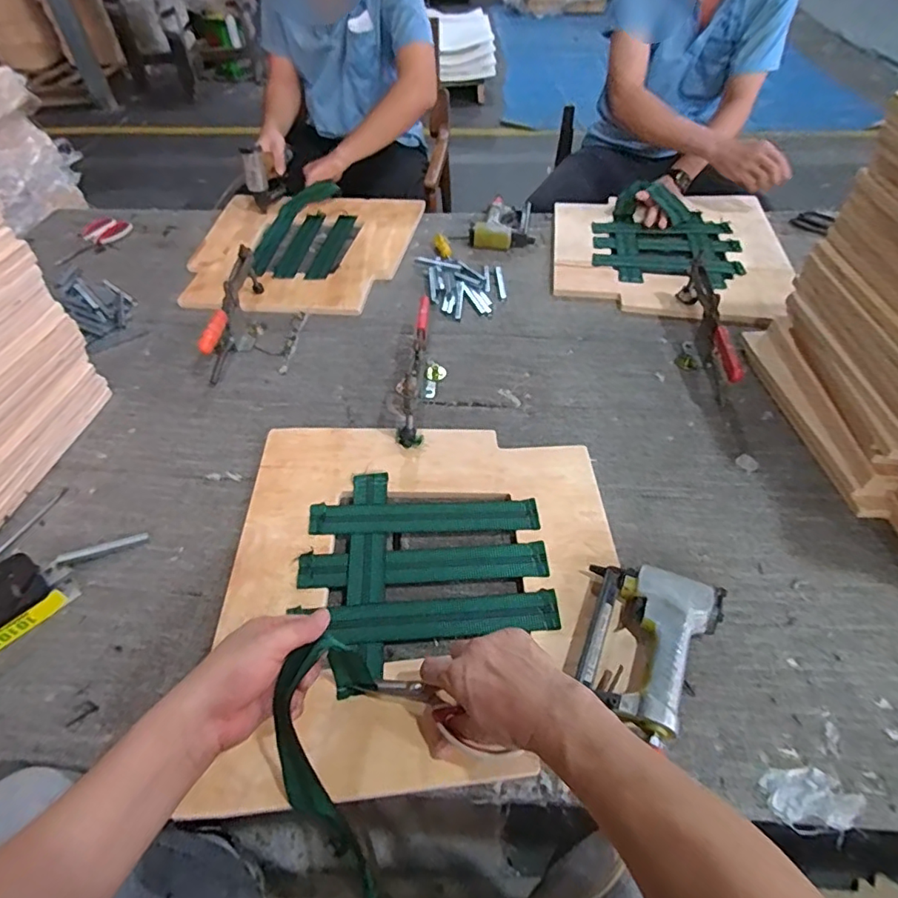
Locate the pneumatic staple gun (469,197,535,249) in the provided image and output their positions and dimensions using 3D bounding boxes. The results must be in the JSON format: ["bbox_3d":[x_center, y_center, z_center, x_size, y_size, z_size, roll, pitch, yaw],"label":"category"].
[{"bbox_3d":[0.121,-0.523,1.220,0.136,0.039,0.196,2,50,4],"label":"pneumatic staple gun"}]

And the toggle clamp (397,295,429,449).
[{"bbox_3d":[-0.054,-0.132,0.838,0.033,0.103,0.274,0,49,3],"label":"toggle clamp"}]

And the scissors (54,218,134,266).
[{"bbox_3d":[-0.823,-0.474,1.219,0.103,0.018,0.198,8,50,10],"label":"scissors"}]

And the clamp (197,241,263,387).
[{"bbox_3d":[-0.386,-0.252,0.953,0.056,0.100,0.291,-2,49,1],"label":"clamp"}]

